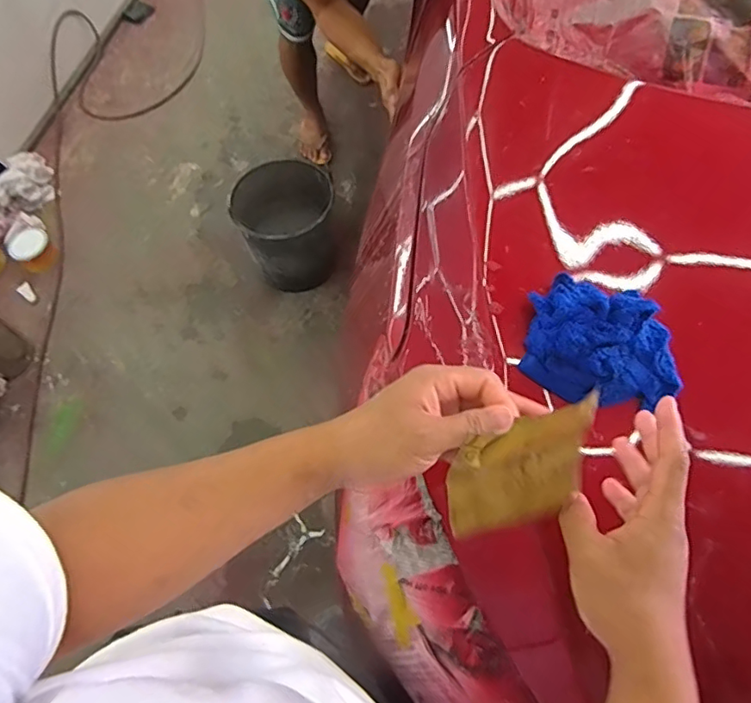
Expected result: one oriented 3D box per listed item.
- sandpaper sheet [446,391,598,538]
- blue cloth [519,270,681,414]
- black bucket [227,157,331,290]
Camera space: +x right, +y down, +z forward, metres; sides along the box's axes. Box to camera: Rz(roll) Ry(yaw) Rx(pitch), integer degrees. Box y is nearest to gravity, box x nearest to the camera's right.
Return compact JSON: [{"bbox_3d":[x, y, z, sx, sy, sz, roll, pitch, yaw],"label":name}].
[{"bbox_3d":[0.112,0.095,0.422,0.117,0.147,0.014,-19,46,-8],"label":"sandpaper sheet"},{"bbox_3d":[0.218,0.002,0.530,0.147,0.086,0.094,30,68,16],"label":"blue cloth"},{"bbox_3d":[-0.246,-0.361,1.627,0.279,0.273,0.297,-1,63,2],"label":"black bucket"}]

